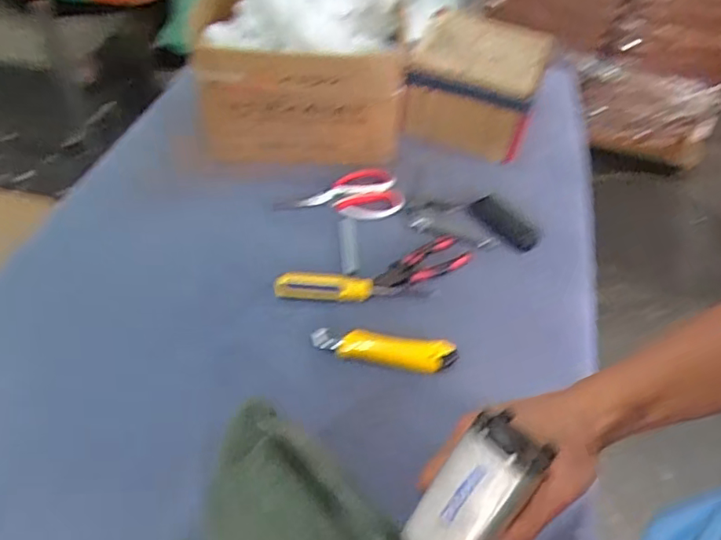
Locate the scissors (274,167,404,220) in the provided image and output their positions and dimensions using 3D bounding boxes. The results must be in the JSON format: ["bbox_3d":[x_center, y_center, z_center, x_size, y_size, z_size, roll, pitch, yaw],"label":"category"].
[{"bbox_3d":[-0.032,-0.107,0.823,0.181,0.018,0.096,-10,50,-14],"label":"scissors"}]

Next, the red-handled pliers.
[{"bbox_3d":[0.079,-0.005,0.744,0.146,0.012,0.056,-25,55,-25],"label":"red-handled pliers"}]

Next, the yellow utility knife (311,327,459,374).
[{"bbox_3d":[0.028,0.093,0.662,0.170,0.014,0.042,8,48,2],"label":"yellow utility knife"}]

